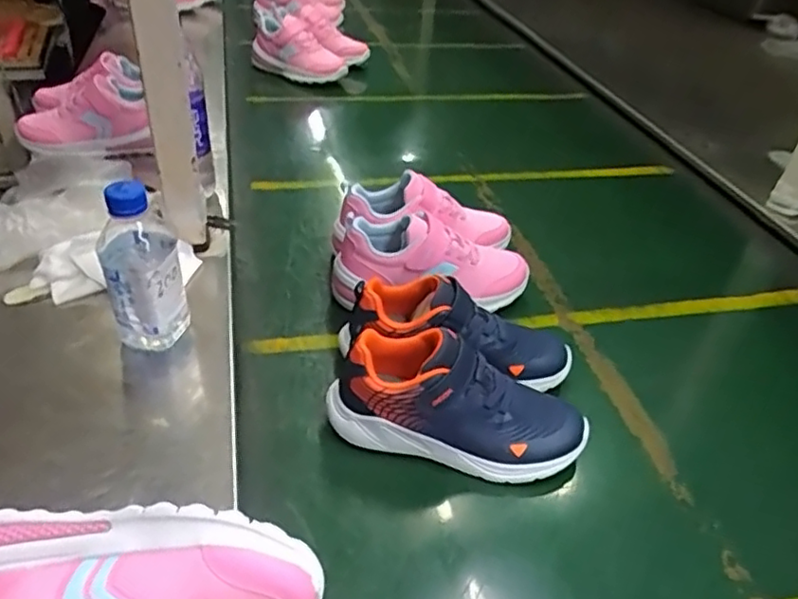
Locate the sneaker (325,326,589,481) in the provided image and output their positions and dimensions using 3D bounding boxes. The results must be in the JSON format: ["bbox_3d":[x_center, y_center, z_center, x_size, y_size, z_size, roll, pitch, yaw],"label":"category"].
[{"bbox_3d":[0.051,0.091,0.549,0.219,0.095,0.080,12,39,9],"label":"sneaker"}]

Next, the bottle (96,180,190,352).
[{"bbox_3d":[-0.234,-0.031,0.568,0.066,0.160,0.072,-13,42,-21],"label":"bottle"}]

